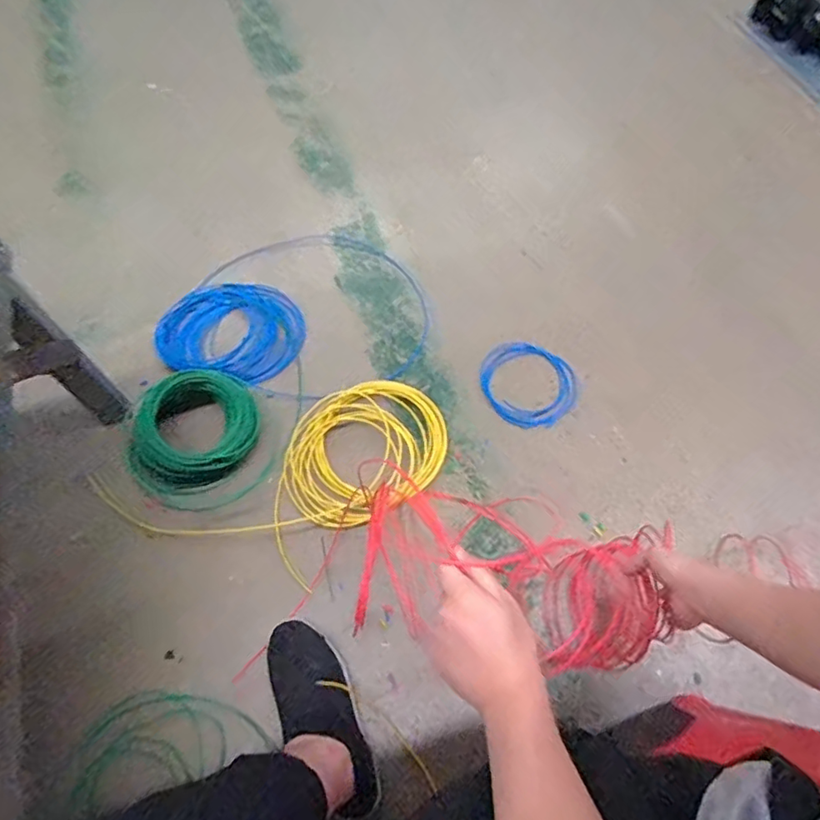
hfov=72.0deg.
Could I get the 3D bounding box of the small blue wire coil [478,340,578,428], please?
[{"bbox_3d":[0.219,-0.053,1.047,0.168,0.023,0.179,-1,61,2],"label":"small blue wire coil"}]

